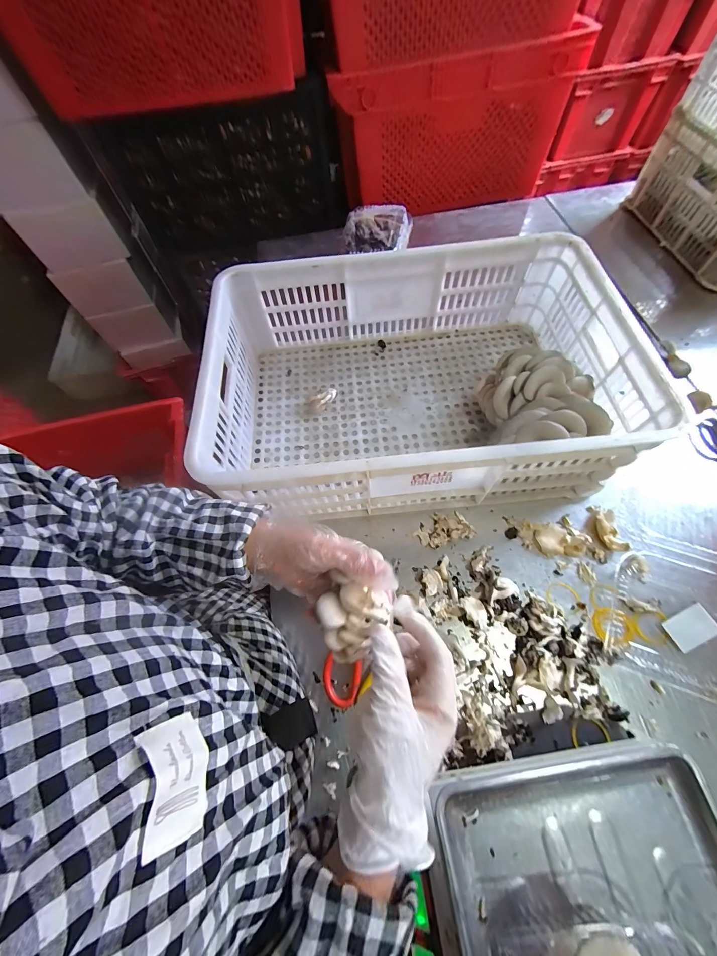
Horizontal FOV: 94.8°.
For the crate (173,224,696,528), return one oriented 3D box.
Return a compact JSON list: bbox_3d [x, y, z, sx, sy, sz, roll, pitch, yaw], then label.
[{"bbox_3d":[0.087,-0.157,0.530,0.579,0.176,0.392,-6,66,0],"label":"crate"}]

